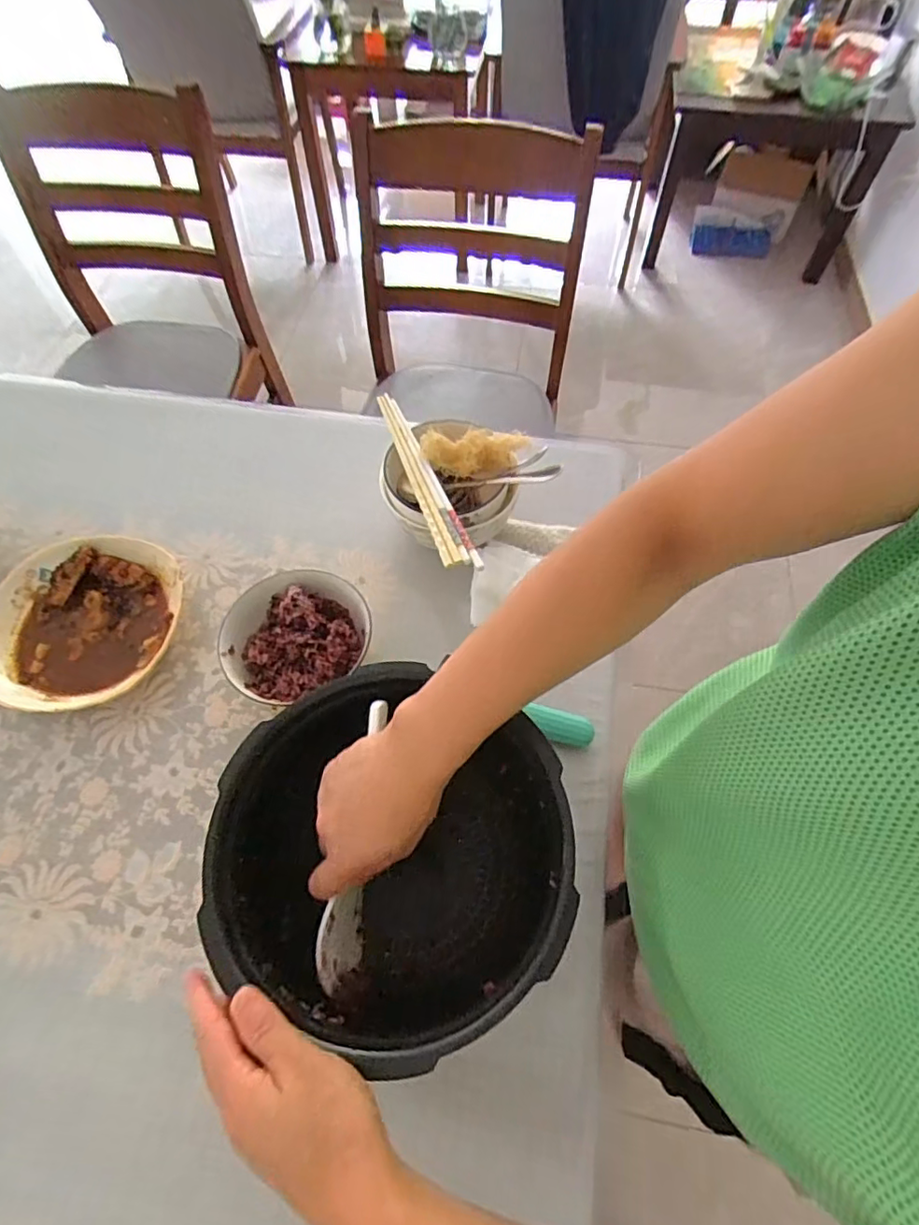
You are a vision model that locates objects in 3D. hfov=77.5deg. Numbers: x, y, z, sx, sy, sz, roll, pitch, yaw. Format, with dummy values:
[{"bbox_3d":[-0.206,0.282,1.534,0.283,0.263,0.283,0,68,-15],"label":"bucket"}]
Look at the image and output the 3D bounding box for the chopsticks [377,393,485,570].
[{"bbox_3d":[-0.038,-0.136,0.574,0.030,0.011,0.240,-19,63,-10],"label":"chopsticks"}]

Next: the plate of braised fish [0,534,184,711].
[{"bbox_3d":[-0.380,0.011,0.585,0.180,0.038,0.183,0,61,0],"label":"plate of braised fish"}]

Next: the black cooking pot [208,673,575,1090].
[{"bbox_3d":[-0.047,0.182,0.428,0.231,0.153,0.208,33,66,16],"label":"black cooking pot"}]

